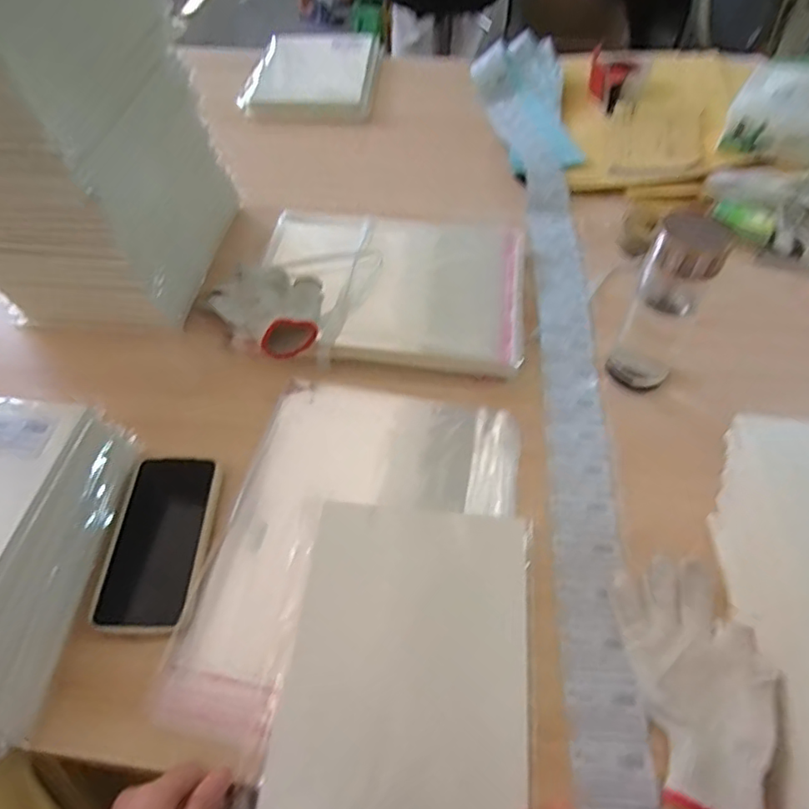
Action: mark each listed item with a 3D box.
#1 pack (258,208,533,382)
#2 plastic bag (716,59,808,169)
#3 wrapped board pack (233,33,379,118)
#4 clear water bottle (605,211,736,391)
[{"bbox_3d":[-0.016,-0.149,0.712,0.319,0.028,0.239,5,53,5],"label":"pack"},{"bbox_3d":[0.555,-0.425,0.842,0.142,0.095,0.135,26,58,19],"label":"plastic bag"},{"bbox_3d":[-0.163,-0.617,1.079,0.225,0.033,0.303,3,53,4],"label":"wrapped board pack"},{"bbox_3d":[0.258,-0.098,0.574,0.065,0.183,0.059,20,56,15],"label":"clear water bottle"}]

